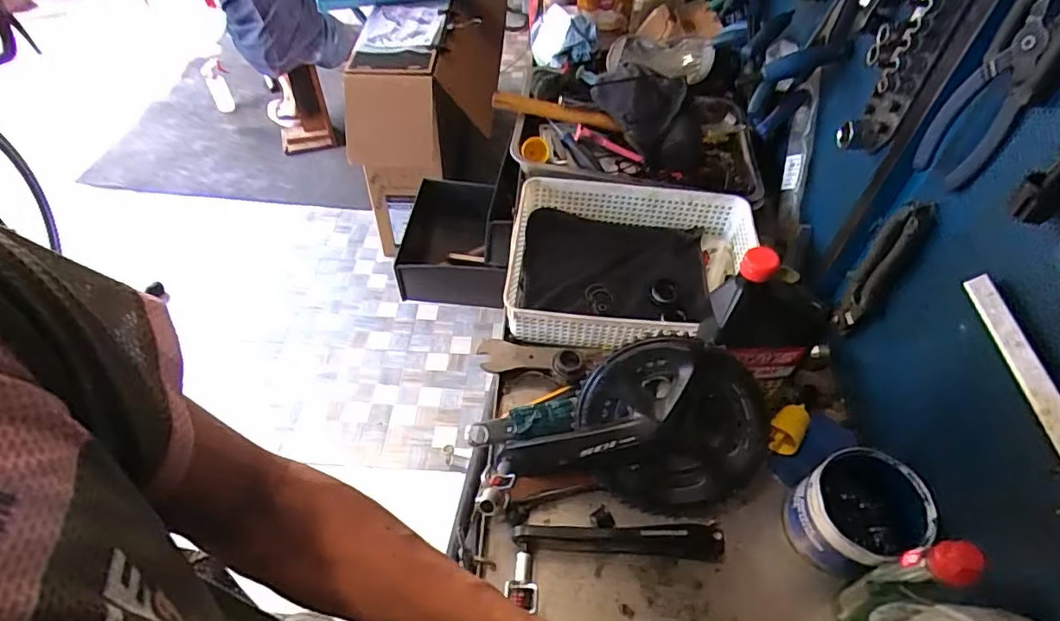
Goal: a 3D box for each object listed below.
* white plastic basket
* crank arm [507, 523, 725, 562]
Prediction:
[{"bbox_3d":[0.141,-0.058,0.766,0.326,0.091,0.247,5,50,3],"label":"white plastic basket"},{"bbox_3d":[0.090,0.233,0.556,0.206,0.038,0.023,1,50,0],"label":"crank arm"}]

